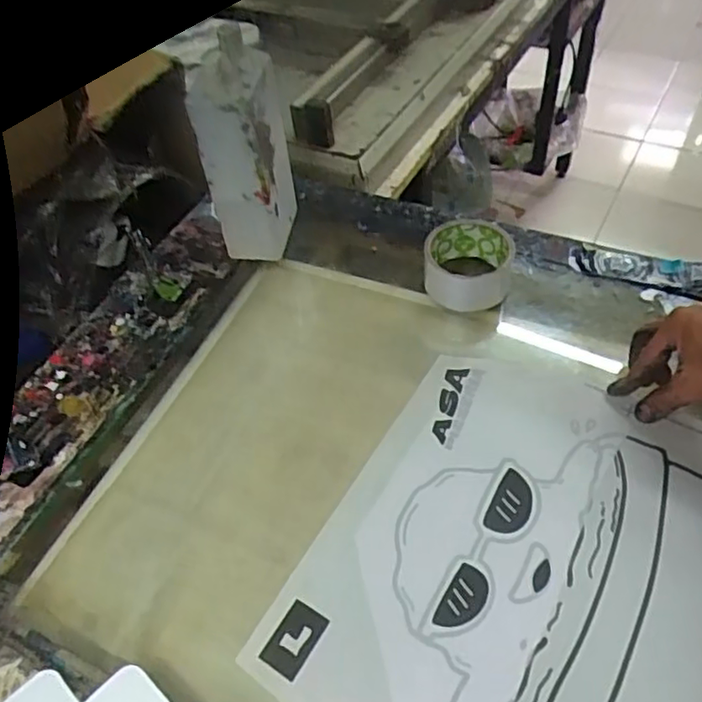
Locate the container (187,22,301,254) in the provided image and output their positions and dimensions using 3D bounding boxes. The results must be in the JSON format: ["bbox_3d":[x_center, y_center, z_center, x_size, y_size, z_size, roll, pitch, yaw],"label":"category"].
[{"bbox_3d":[-0.105,-0.198,0.624,0.067,0.218,0.094,1,52,5],"label":"container"}]

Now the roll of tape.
[{"bbox_3d":[0.120,-0.090,0.626,0.089,0.048,0.101,7,53,10],"label":"roll of tape"}]

